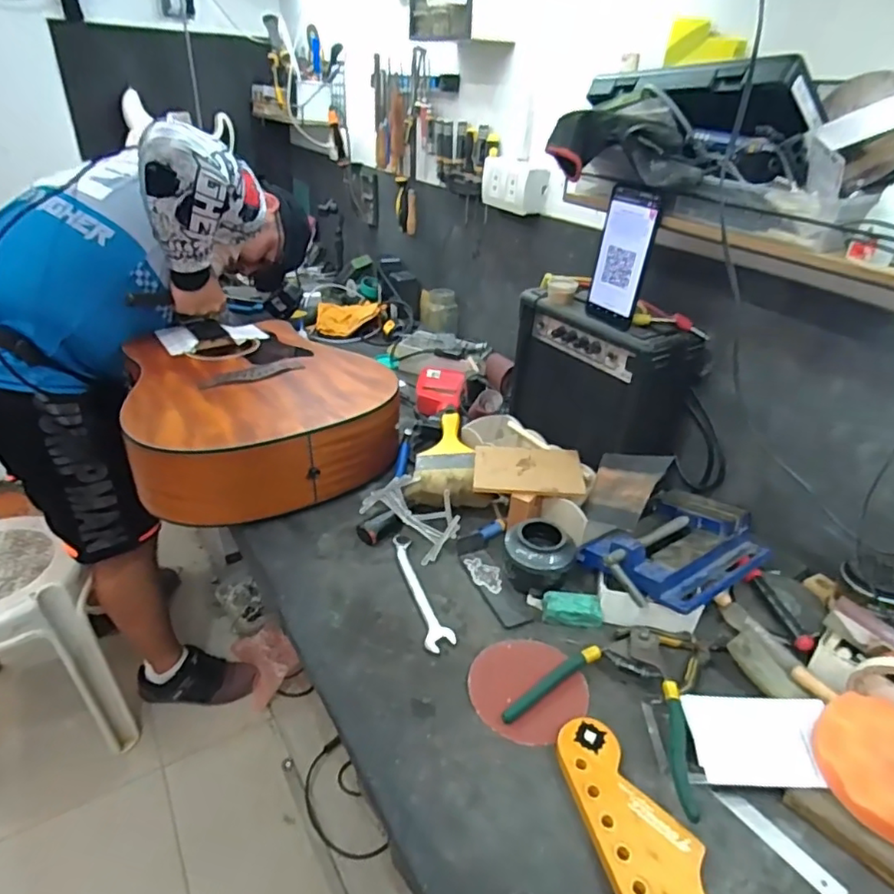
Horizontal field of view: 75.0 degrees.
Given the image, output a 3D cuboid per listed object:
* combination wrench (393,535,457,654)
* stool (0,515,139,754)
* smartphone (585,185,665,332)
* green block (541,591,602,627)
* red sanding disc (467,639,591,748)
[{"bbox_3d":[-0.030,0.168,0.694,0.032,0.006,0.182,-7,33,-15],"label":"combination wrench"},{"bbox_3d":[-0.870,0.400,1.198,0.297,0.416,0.361,-17,37,-29],"label":"stool"},{"bbox_3d":[0.212,-0.229,0.713,0.009,0.159,0.078,-16,37,-30],"label":"smartphone"},{"bbox_3d":[0.143,0.184,0.666,0.065,0.022,0.036,8,32,7],"label":"green block"},{"bbox_3d":[0.080,0.240,0.585,0.112,0.005,0.111,2,32,-1],"label":"red sanding disc"}]

